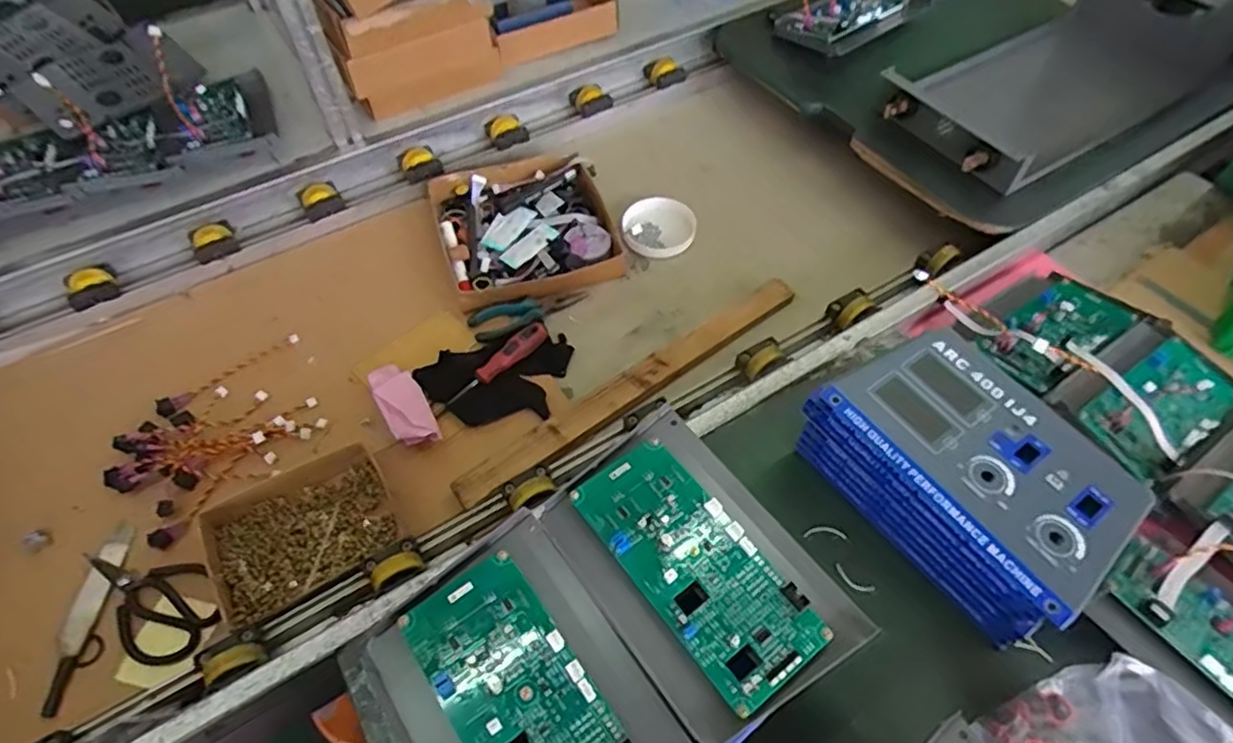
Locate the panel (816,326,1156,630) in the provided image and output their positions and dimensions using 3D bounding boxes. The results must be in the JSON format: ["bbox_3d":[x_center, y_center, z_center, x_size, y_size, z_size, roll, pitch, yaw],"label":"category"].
[{"bbox_3d":[0.297,0.061,0.522,0.138,0.014,0.221,-30,61,-18],"label":"panel"}]

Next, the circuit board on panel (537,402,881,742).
[{"bbox_3d":[0.058,0.141,0.495,0.151,0.029,0.222,-32,62,-19],"label":"circuit board on panel"}]

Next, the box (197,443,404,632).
[{"bbox_3d":[-0.313,0.164,0.654,0.177,0.030,0.133,-26,60,-16],"label":"box"}]

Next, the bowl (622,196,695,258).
[{"bbox_3d":[0.061,-0.207,0.916,0.102,0.033,0.100,6,56,5],"label":"bowl"}]

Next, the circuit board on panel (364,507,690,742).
[{"bbox_3d":[-0.060,0.218,0.431,0.145,0.017,0.220,-31,61,-19],"label":"circuit board on panel"}]

